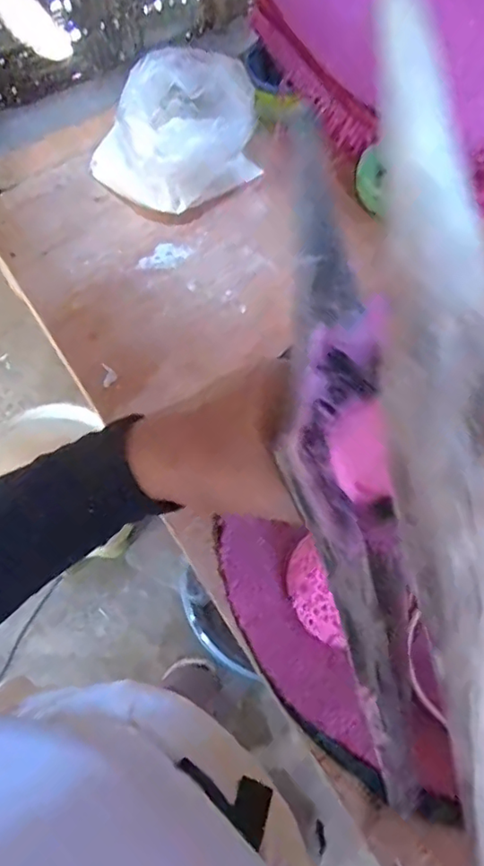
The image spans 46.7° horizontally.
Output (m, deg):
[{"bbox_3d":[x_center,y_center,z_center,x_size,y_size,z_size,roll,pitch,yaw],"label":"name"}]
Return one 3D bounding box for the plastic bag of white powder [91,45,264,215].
[{"bbox_3d":[-0.048,-0.239,0.453,0.141,0.083,0.084,-30,72,-12],"label":"plastic bag of white powder"}]

